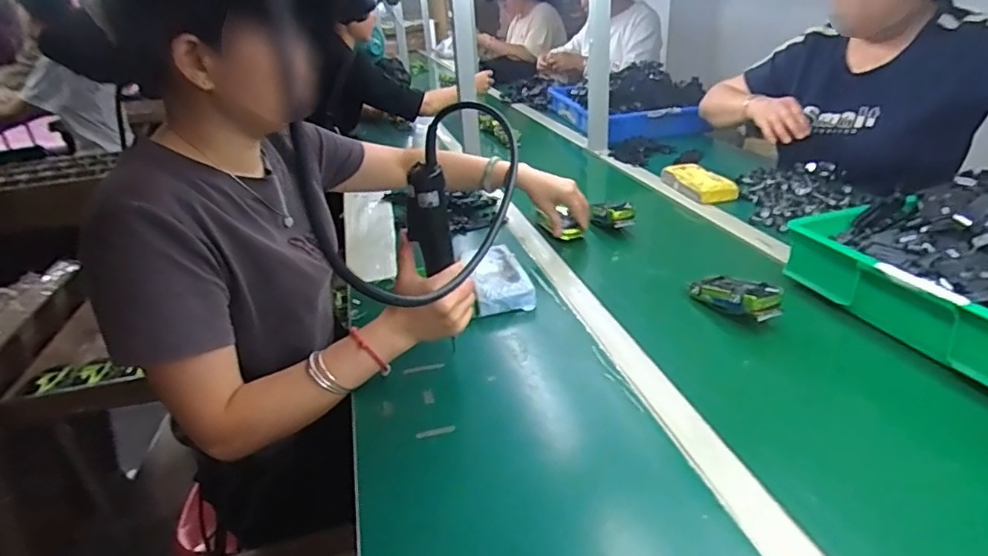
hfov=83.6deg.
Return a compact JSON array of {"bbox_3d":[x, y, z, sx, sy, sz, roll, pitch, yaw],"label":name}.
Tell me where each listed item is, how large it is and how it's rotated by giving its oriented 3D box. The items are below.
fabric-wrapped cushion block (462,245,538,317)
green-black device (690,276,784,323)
[{"bbox_3d":[0.003,-0.001,0.822,0.079,0.036,0.163,-9,28,-9],"label":"fabric-wrapped cushion block"},{"bbox_3d":[0.310,0.024,0.720,0.052,0.039,0.127,-17,18,-25],"label":"green-black device"}]

